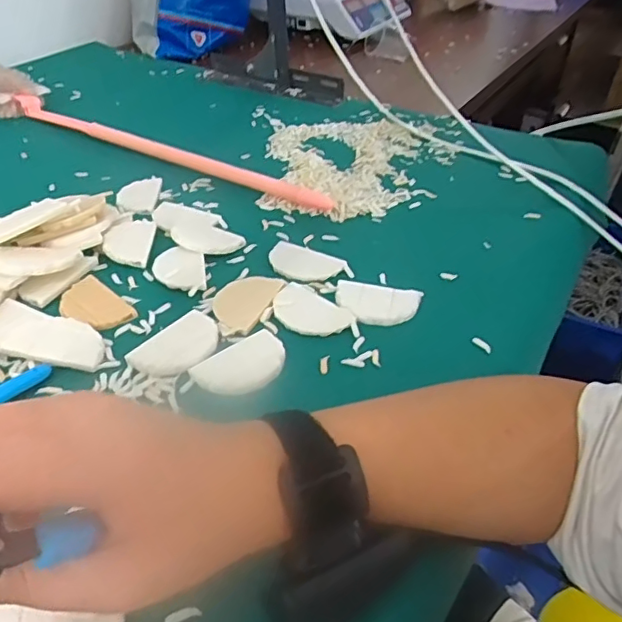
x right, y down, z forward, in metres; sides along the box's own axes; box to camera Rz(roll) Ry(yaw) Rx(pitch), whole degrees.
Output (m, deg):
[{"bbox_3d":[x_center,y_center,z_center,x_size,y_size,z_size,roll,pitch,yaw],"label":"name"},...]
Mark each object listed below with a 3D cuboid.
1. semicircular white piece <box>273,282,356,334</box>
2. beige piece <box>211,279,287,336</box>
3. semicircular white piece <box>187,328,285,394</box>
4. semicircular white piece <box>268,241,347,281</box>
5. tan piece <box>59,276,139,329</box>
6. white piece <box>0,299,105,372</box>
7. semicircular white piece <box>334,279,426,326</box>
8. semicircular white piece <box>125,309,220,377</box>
[{"bbox_3d":[-0.002,-0.001,0.446,0.047,0.004,0.066,-27,47,-31],"label":"semicircular white piece"},{"bbox_3d":[-0.056,-0.009,0.454,0.045,0.004,0.073,18,42,19],"label":"beige piece"},{"bbox_3d":[-0.046,0.039,0.402,0.068,0.004,0.045,-31,49,-34],"label":"semicircular white piece"},{"bbox_3d":[-0.007,-0.044,0.499,0.069,0.004,0.044,22,43,23],"label":"semicircular white piece"},{"bbox_3d":[-0.175,-0.007,0.447,0.043,0.004,0.066,-31,49,-34],"label":"tan piece"},{"bbox_3d":[-0.196,0.019,0.411,0.100,0.009,0.044,13,40,14],"label":"white piece"},{"bbox_3d":[0.054,-0.008,0.455,0.069,0.006,0.043,10,40,10],"label":"semicircular white piece"},{"bbox_3d":[-0.095,0.024,0.412,0.044,0.008,0.069,22,43,23],"label":"semicircular white piece"}]

